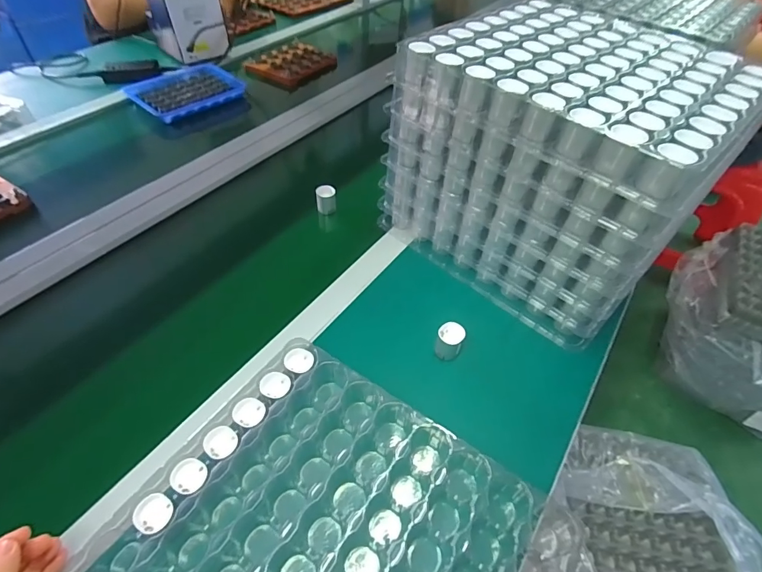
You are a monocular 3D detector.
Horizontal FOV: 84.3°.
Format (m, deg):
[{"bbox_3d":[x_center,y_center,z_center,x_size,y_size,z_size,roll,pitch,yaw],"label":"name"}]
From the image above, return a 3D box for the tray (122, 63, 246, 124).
[{"bbox_3d":[-0.429,-0.438,0.935,0.213,0.022,0.186,-34,58,-30],"label":"tray"}]

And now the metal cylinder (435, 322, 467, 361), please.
[{"bbox_3d":[0.080,0.065,0.494,0.030,0.036,0.030,15,49,10],"label":"metal cylinder"}]

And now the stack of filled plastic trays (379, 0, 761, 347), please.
[{"bbox_3d":[0.225,-0.164,0.559,0.335,0.257,0.292,38,56,27],"label":"stack of filled plastic trays"}]

